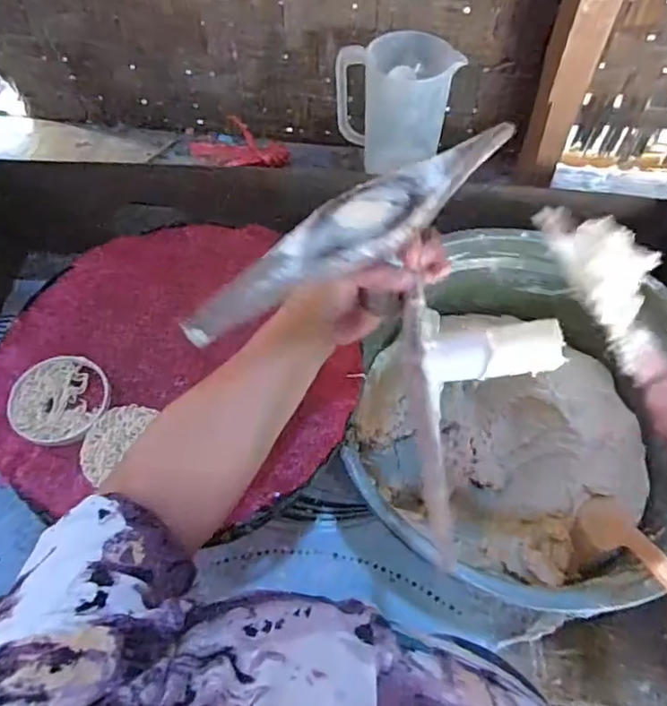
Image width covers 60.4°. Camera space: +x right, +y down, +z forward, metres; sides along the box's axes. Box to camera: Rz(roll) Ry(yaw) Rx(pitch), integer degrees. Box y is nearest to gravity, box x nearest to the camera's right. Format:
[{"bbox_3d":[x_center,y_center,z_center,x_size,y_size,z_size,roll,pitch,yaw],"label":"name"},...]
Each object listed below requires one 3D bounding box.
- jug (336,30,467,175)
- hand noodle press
[{"bbox_3d":[0.086,-0.336,0.764,0.141,0.140,0.099,23,61,14],"label":"jug"},{"bbox_3d":[0.061,-0.034,0.398,0.188,0.116,0.245,30,63,18],"label":"hand noodle press"}]

